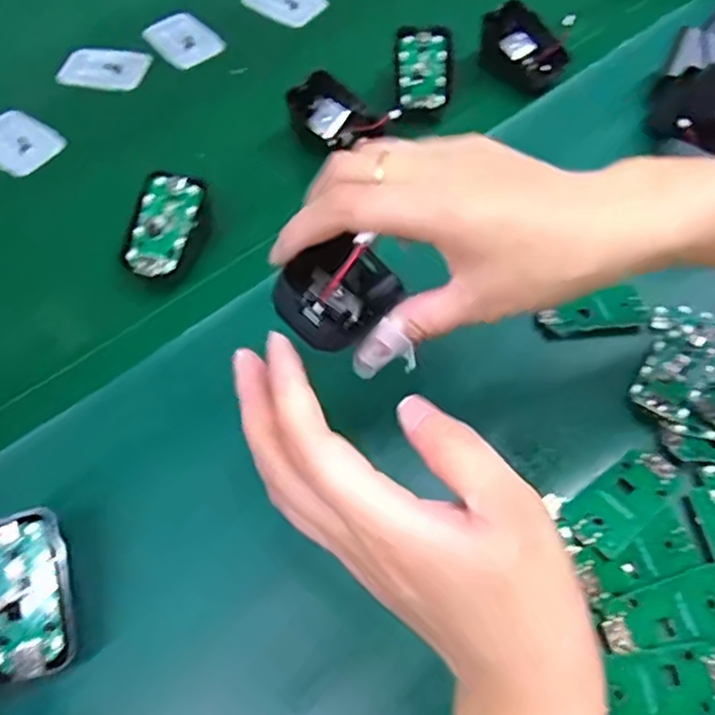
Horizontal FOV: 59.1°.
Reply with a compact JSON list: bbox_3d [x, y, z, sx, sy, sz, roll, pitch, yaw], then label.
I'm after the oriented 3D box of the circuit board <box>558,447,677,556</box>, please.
[{"bbox_3d":[0.132,0.071,0.313,0.063,0.006,0.031,-34,60,-21],"label":"circuit board"}]

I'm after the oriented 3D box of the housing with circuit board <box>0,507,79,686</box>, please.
[{"bbox_3d":[-0.150,0.106,0.280,0.046,0.011,0.069,-15,81,-11],"label":"housing with circuit board"}]

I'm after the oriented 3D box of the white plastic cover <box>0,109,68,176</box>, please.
[{"bbox_3d":[-0.258,-0.165,0.477,0.063,0.006,0.048,33,67,19],"label":"white plastic cover"}]

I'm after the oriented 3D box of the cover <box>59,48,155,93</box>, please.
[{"bbox_3d":[-0.207,-0.236,0.516,0.069,0.011,0.044,1,61,3],"label":"cover"}]

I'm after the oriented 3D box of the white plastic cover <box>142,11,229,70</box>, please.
[{"bbox_3d":[-0.147,-0.268,0.533,0.045,0.005,0.063,-43,74,-14],"label":"white plastic cover"}]

